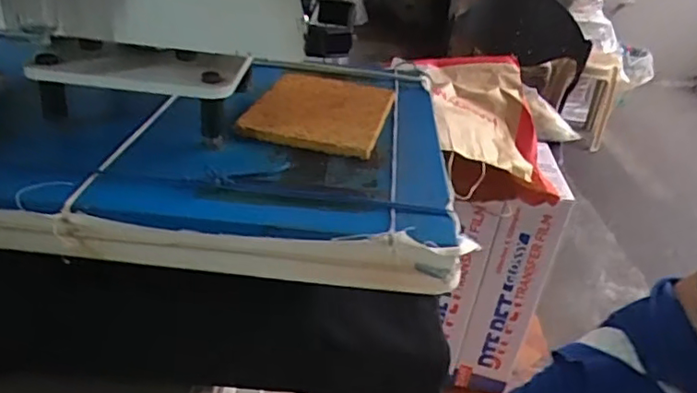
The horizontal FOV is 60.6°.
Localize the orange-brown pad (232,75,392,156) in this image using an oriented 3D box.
[{"bbox_3d":[-0.026,-0.099,0.650,0.135,0.012,0.189,11,31,8],"label":"orange-brown pad"}]

